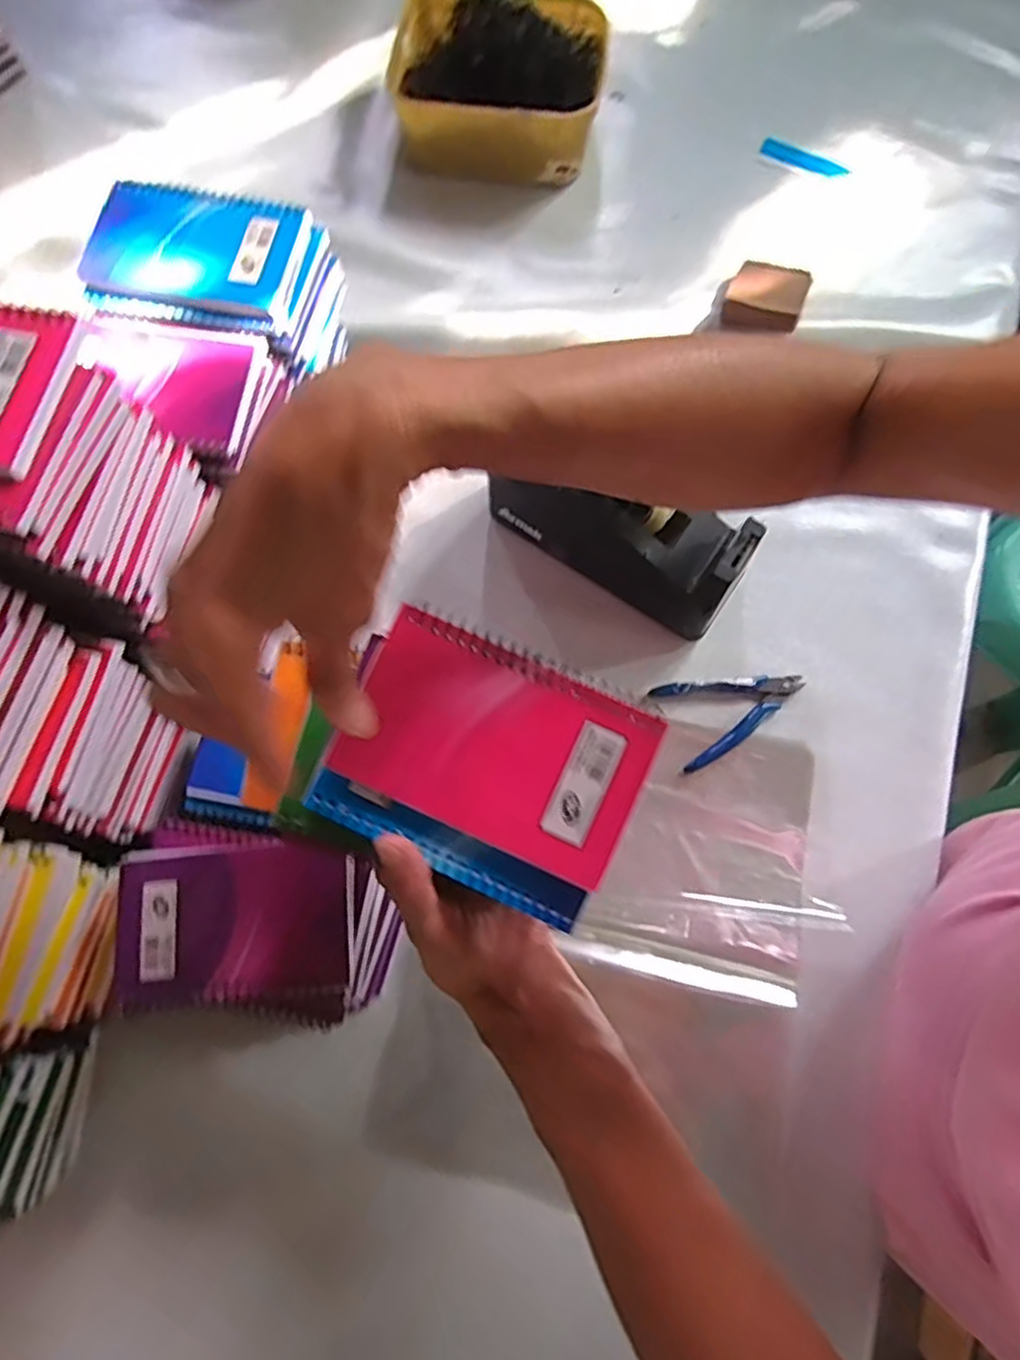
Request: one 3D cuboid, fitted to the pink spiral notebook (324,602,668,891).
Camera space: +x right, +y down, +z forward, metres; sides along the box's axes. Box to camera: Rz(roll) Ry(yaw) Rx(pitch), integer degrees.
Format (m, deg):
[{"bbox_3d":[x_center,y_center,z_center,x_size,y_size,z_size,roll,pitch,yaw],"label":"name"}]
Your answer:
[{"bbox_3d":[-0.004,0.026,0.290,0.126,0.019,0.080,23,73,6],"label":"pink spiral notebook"}]

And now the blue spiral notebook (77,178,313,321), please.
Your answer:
[{"bbox_3d":[-0.204,-0.285,0.435,0.135,0.011,0.089,14,76,4],"label":"blue spiral notebook"}]

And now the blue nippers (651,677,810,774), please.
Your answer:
[{"bbox_3d":[0.174,0.021,0.510,0.112,0.010,0.066,-17,73,-7],"label":"blue nippers"}]

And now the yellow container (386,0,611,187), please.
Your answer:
[{"bbox_3d":[-0.015,-0.582,0.645,0.200,0.091,0.166,9,75,2],"label":"yellow container"}]

